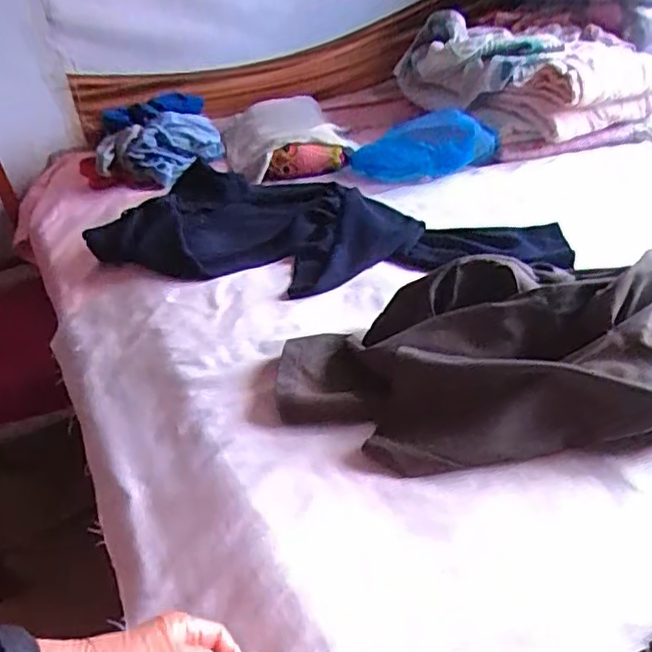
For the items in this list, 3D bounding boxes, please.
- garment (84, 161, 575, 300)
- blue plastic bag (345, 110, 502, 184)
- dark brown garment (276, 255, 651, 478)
[{"bbox_3d":[-0.008,-0.165,0.999,0.761,0.051,0.353,2,36,8],"label":"garment"},{"bbox_3d":[0.189,-0.358,1.208,0.285,0.103,0.127,6,37,14],"label":"blue plastic bag"},{"bbox_3d":[0.201,0.012,0.665,0.515,0.136,0.246,-3,36,-1],"label":"dark brown garment"}]

